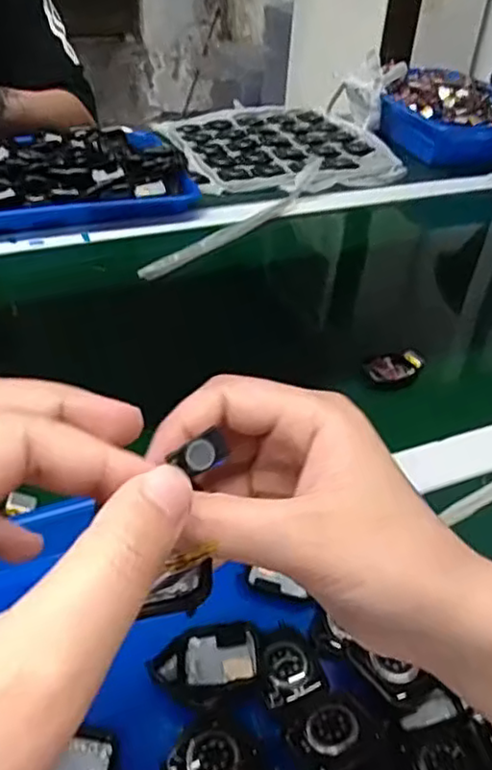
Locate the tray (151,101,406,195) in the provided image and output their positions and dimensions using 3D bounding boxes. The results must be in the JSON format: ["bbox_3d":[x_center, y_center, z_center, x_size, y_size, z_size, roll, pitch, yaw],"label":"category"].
[{"bbox_3d":[0.043,-0.348,0.958,0.289,0.024,0.297,-10,42,-18],"label":"tray"}]

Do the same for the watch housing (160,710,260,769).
[{"bbox_3d":[-0.014,0.176,0.308,0.039,0.010,0.039,-29,50,-35],"label":"watch housing"}]

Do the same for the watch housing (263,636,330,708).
[{"bbox_3d":[0.023,0.148,0.344,0.031,0.012,0.029,-15,43,-23],"label":"watch housing"}]

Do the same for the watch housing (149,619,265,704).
[{"bbox_3d":[-0.019,0.142,0.338,0.056,0.009,0.038,-7,41,-15],"label":"watch housing"}]

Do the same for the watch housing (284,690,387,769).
[{"bbox_3d":[0.042,0.165,0.315,0.039,0.015,0.038,3,39,-3],"label":"watch housing"}]

